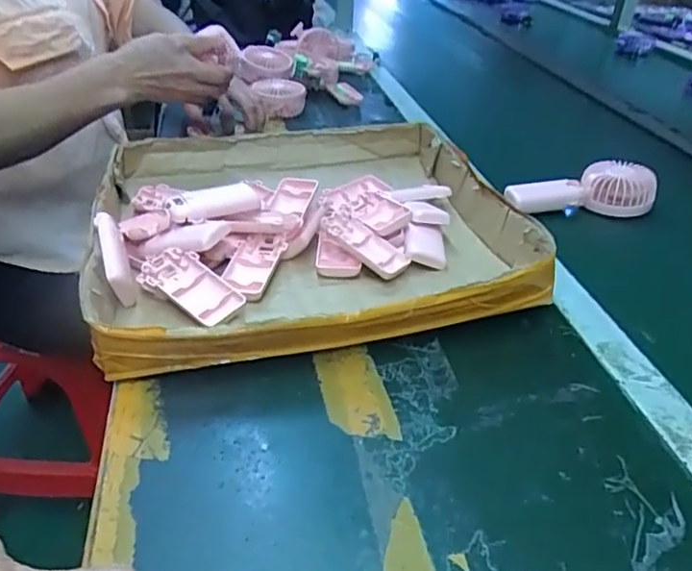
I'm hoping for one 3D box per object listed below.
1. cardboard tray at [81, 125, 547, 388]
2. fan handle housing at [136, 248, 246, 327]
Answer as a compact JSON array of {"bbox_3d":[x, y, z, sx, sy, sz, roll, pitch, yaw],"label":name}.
[{"bbox_3d":[-0.042,-0.068,0.617,0.396,0.062,0.384,-7,36,-14],"label":"cardboard tray"},{"bbox_3d":[-0.141,-0.003,0.519,0.098,0.026,0.046,26,41,30],"label":"fan handle housing"}]

